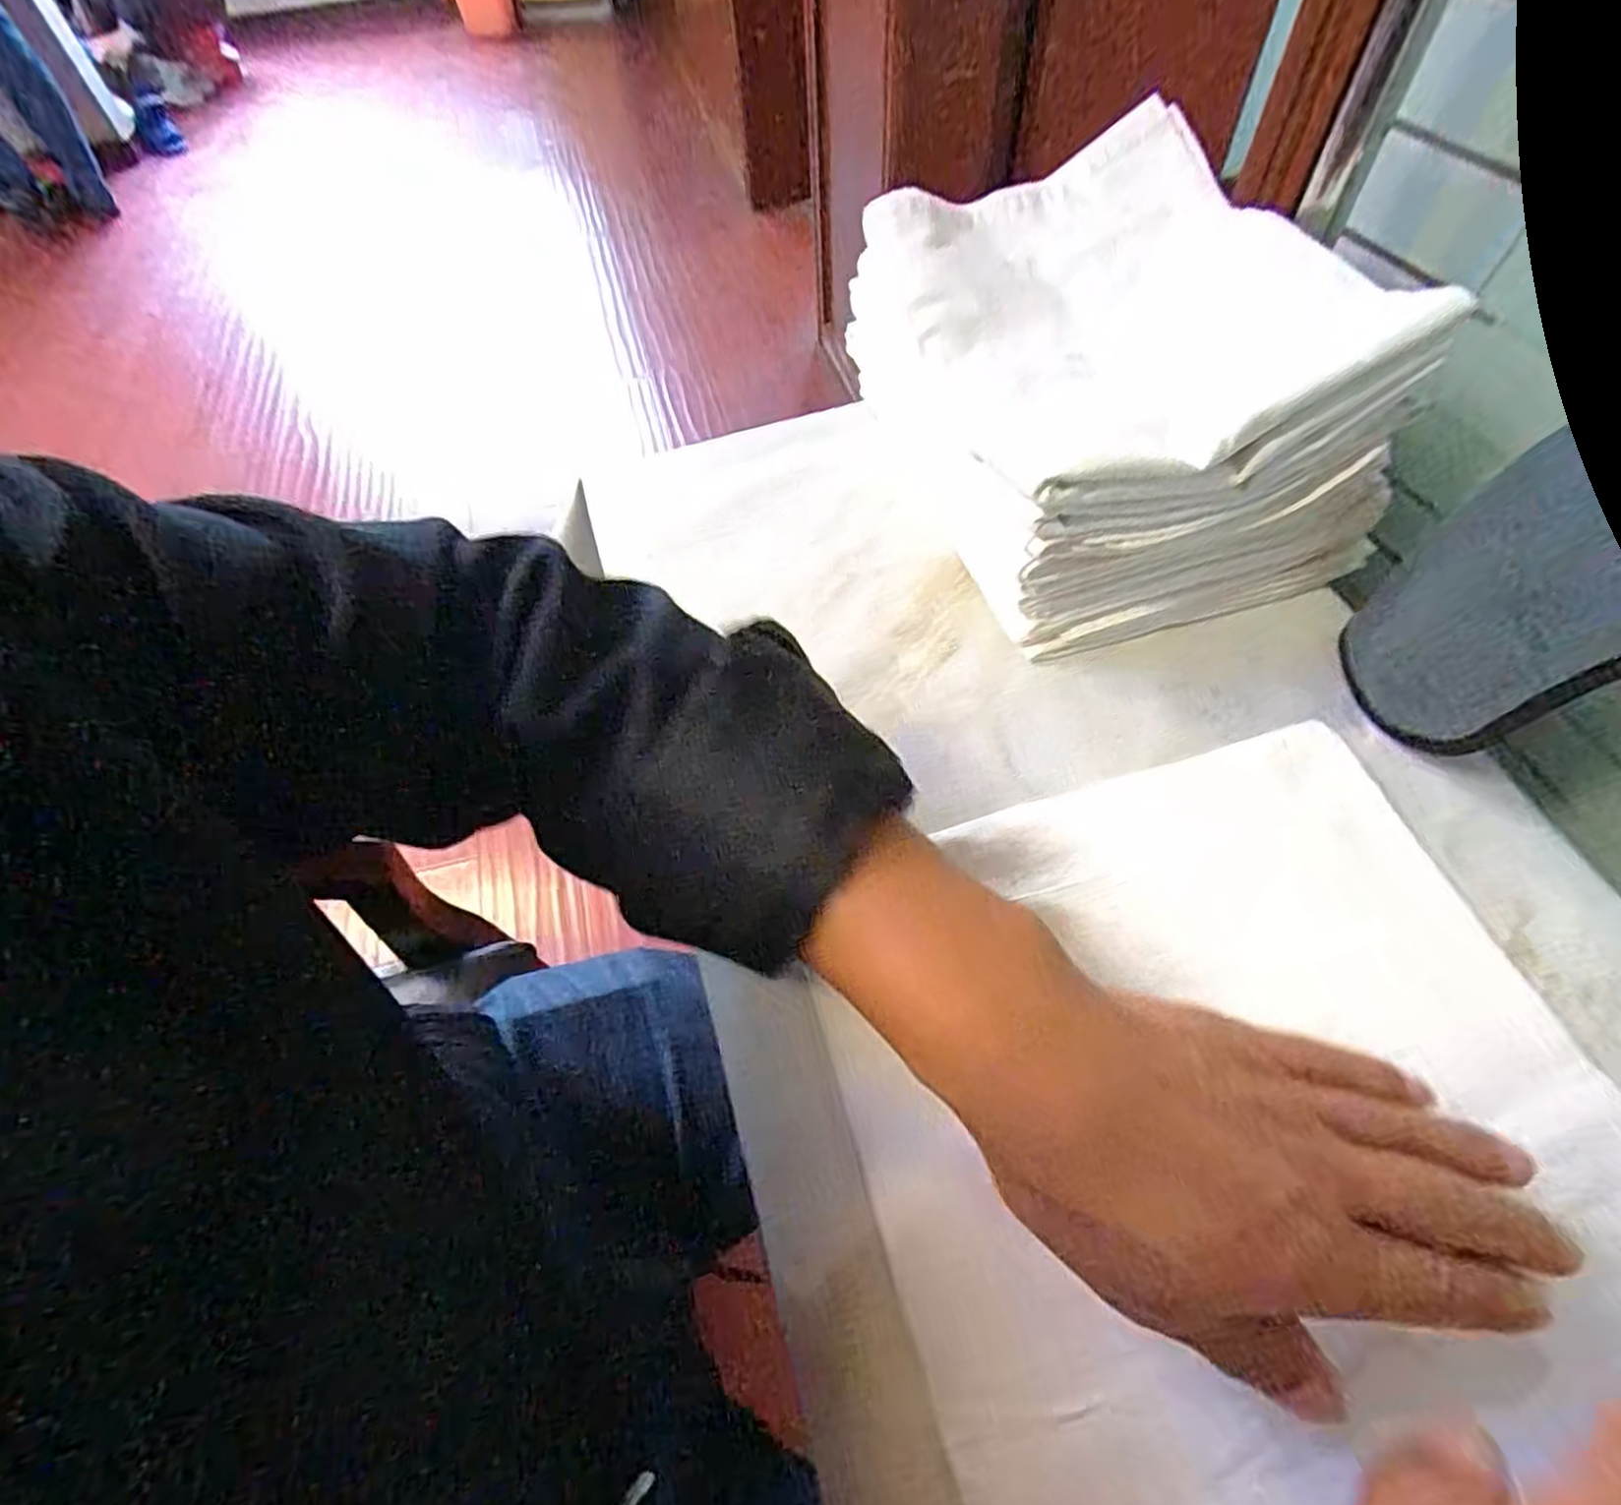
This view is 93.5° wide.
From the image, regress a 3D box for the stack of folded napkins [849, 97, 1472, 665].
[{"bbox_3d":[0.154,-0.208,0.417,0.191,0.128,0.266,-17,59,-6],"label":"stack of folded napkins"}]

